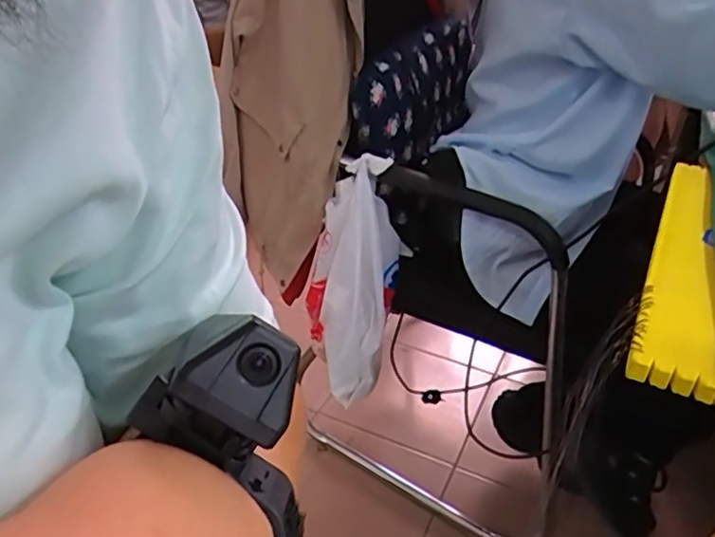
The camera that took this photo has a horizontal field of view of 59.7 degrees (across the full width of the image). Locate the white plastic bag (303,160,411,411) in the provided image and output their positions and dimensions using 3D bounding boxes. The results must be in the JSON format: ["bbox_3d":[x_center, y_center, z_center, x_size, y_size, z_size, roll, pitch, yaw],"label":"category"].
[{"bbox_3d":[-0.005,0.018,1.067,0.154,0.406,0.124,4,-2,1],"label":"white plastic bag"}]

